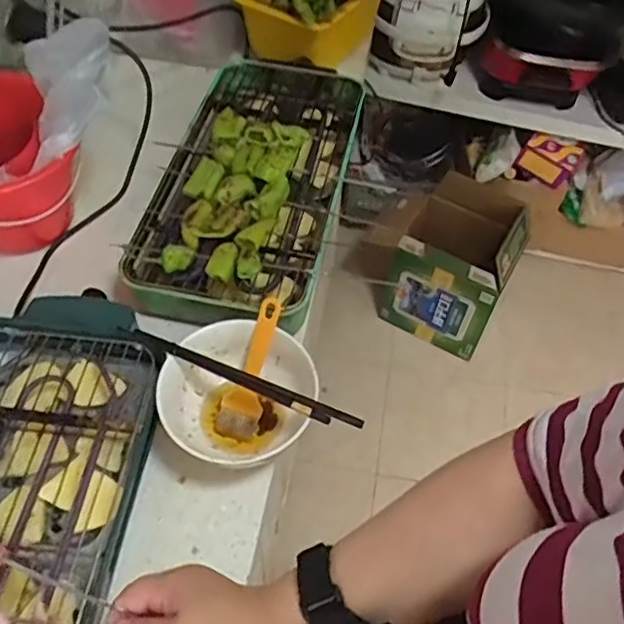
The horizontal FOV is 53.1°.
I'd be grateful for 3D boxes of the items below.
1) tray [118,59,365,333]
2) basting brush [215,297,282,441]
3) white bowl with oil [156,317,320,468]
[{"bbox_3d":[-0.071,-0.191,0.828,0.219,0.082,0.464,10,54,5],"label":"tray"},{"bbox_3d":[-0.059,0.060,0.656,0.044,0.027,0.147,18,84,11],"label":"basting brush"},{"bbox_3d":[-0.077,0.090,0.634,0.149,0.066,0.149,1,54,-1],"label":"white bowl with oil"}]

